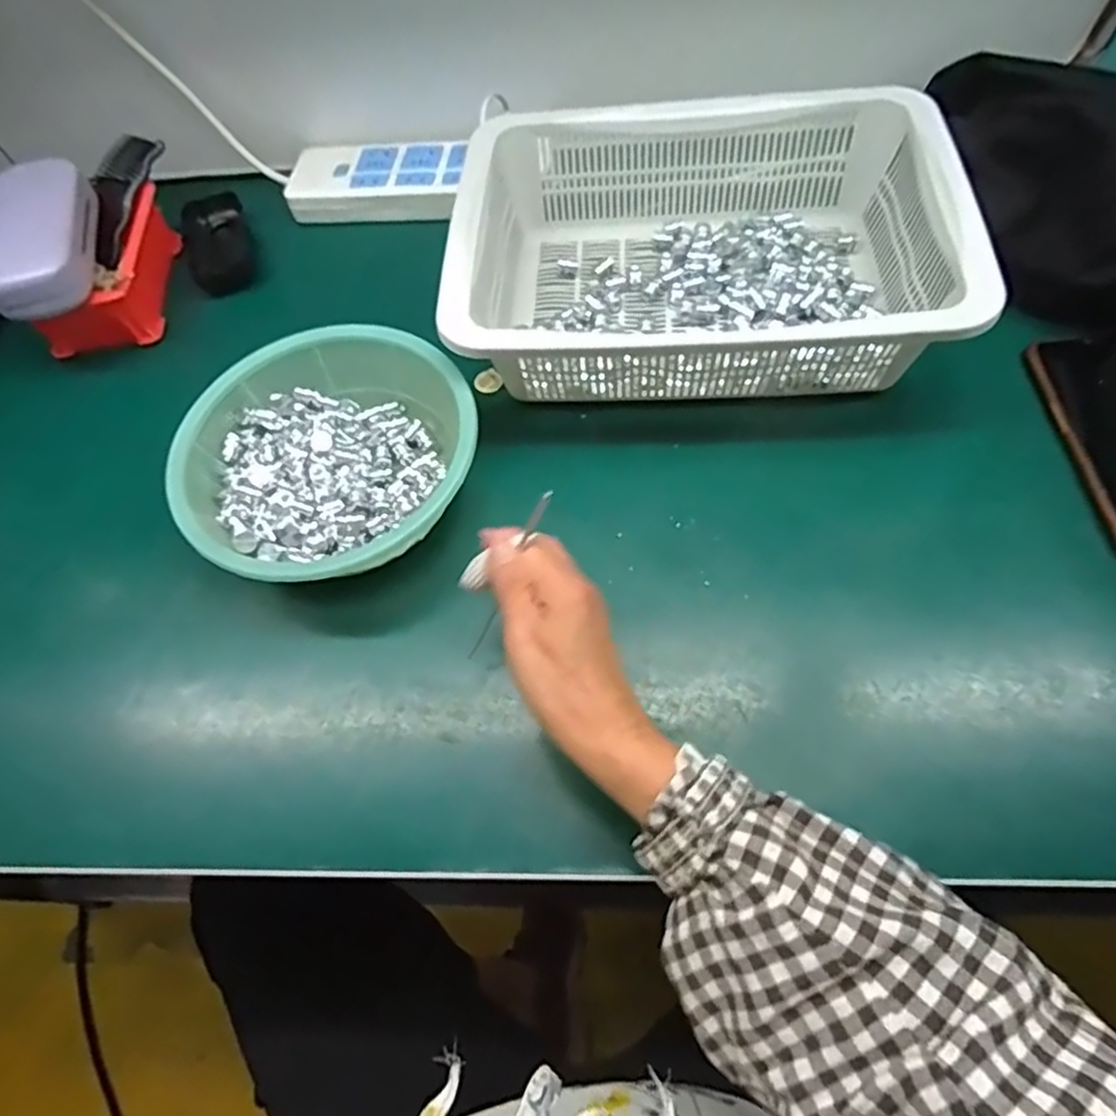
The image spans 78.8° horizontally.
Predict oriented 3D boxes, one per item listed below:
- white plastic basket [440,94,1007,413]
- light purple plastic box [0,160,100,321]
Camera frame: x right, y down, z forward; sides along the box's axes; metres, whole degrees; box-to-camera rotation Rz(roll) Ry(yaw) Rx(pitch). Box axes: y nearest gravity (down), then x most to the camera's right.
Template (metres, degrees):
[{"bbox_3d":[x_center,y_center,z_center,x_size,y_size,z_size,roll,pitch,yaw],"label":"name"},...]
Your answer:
[{"bbox_3d":[0.099,-0.219,0.484,0.323,0.091,0.259,2,61,6],"label":"white plastic basket"},{"bbox_3d":[-0.396,-0.244,0.519,0.071,0.036,0.149,-16,61,-5],"label":"light purple plastic box"}]

